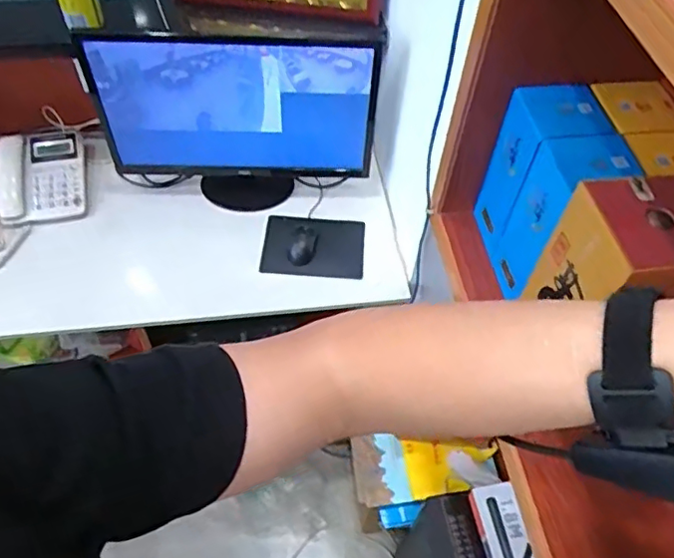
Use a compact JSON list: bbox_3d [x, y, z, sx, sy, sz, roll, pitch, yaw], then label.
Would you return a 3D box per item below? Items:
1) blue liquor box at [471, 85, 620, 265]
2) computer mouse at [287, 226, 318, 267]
[{"bbox_3d":[0.276,-0.151,0.839,0.100,0.220,0.109,-7,55,-10],"label":"blue liquor box"},{"bbox_3d":[-0.068,-0.069,1.250,0.058,0.039,0.098,13,54,5],"label":"computer mouse"}]

